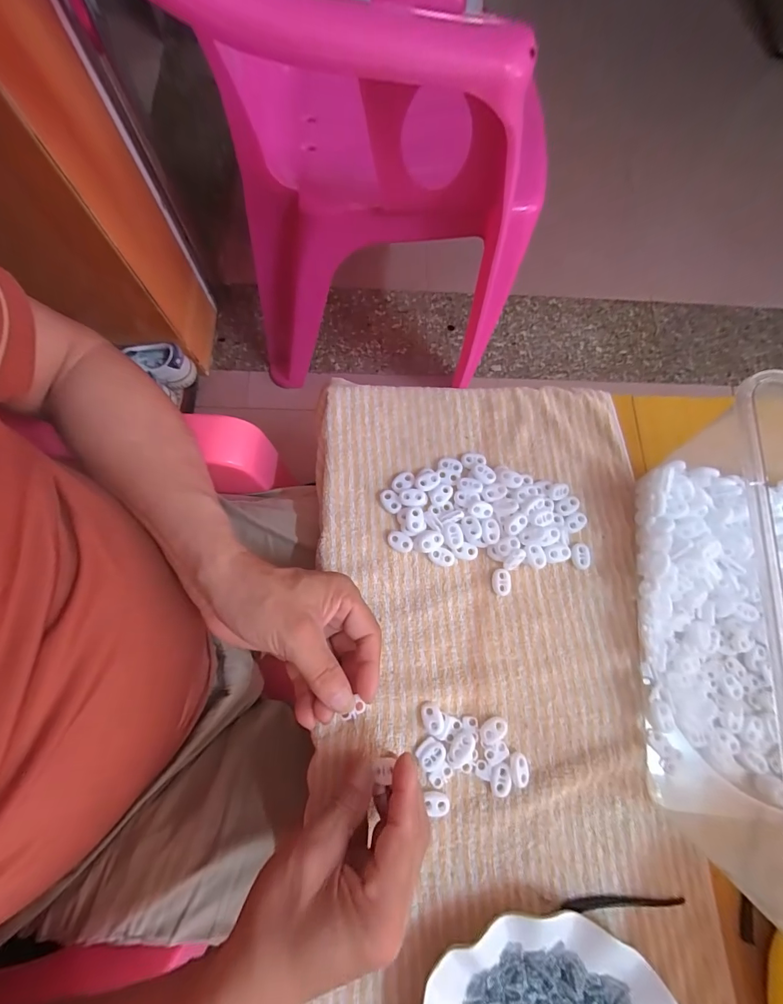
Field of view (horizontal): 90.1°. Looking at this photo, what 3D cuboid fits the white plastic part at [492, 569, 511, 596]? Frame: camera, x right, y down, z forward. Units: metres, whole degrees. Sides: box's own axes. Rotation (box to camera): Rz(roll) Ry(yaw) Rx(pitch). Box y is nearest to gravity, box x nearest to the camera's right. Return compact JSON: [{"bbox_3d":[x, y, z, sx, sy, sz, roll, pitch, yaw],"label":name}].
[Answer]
[{"bbox_3d":[0.094,0.068,0.332,0.016,0.006,0.022,0,76,-3],"label":"white plastic part"}]

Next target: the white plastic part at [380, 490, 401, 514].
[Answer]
[{"bbox_3d":[-0.001,0.000,0.342,0.013,0.007,0.023,-34,80,-10],"label":"white plastic part"}]

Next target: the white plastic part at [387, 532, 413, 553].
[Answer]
[{"bbox_3d":[0.008,0.034,0.334,0.023,0.006,0.014,27,76,4],"label":"white plastic part"}]

